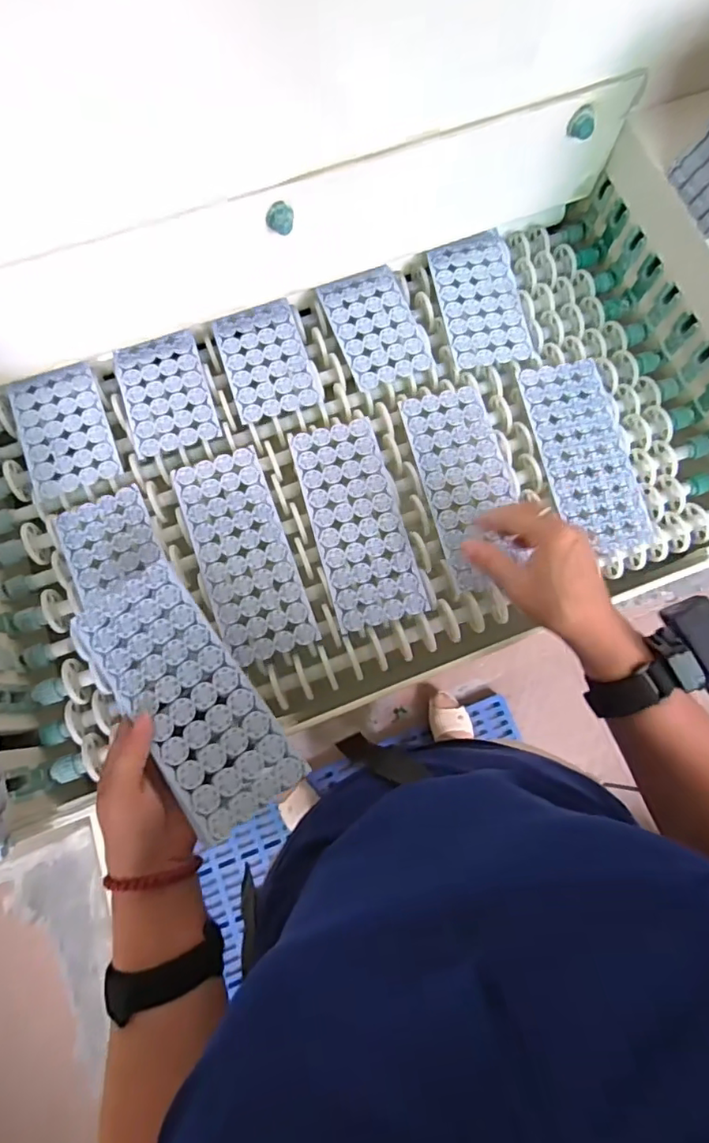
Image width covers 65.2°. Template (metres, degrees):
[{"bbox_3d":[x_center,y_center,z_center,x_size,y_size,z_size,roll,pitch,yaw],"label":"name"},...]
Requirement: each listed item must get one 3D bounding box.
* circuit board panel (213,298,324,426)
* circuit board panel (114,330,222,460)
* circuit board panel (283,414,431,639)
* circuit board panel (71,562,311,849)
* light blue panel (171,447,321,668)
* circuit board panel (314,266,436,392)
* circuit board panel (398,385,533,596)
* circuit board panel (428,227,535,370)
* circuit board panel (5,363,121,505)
[{"bbox_3d":[-0.089,-0.217,0.568,0.084,0.005,0.126,-17,77,-5],"label":"circuit board panel"},{"bbox_3d":[-0.189,-0.181,0.558,0.082,0.007,0.125,-17,77,-5],"label":"circuit board panel"},{"bbox_3d":[0.003,-0.049,0.524,0.083,0.004,0.201,-15,77,-4],"label":"circuit board panel"},{"bbox_3d":[-0.126,0.088,0.410,0.084,0.005,0.202,-37,76,-9],"label":"circuit board panel"},{"bbox_3d":[-0.103,-0.019,0.516,0.081,0.004,0.200,-19,77,-5],"label":"light blue panel"},{"bbox_3d":[0.022,-0.257,0.579,0.083,0.005,0.131,-21,77,-5],"label":"circuit board panel"},{"bbox_3d":[0.111,-0.086,0.534,0.085,0.008,0.202,-14,77,-4],"label":"circuit board panel"},{"bbox_3d":[0.133,-0.291,0.595,0.085,0.015,0.158,-10,77,-3],"label":"circuit board panel"},{"bbox_3d":[-0.287,-0.141,0.546,0.085,0.004,0.132,-20,77,-5],"label":"circuit board panel"}]

